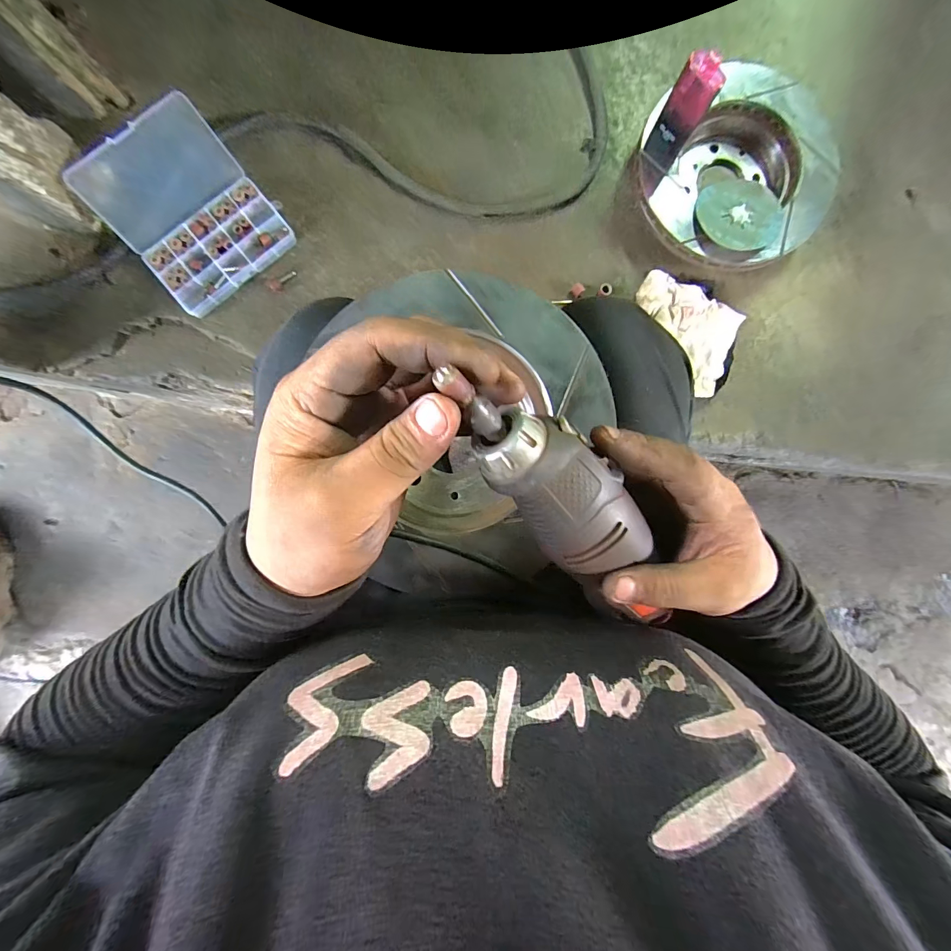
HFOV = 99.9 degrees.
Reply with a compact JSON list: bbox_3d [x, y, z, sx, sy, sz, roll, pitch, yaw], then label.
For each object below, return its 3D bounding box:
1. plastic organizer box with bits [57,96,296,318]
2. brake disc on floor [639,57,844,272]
[{"bbox_3d":[-0.361,-0.333,0.508,0.176,0.073,0.193,-41,90,-1],"label":"plastic organizer box with bits"},{"bbox_3d":[0.344,-0.397,0.532,0.246,0.057,0.236,0,89,-1],"label":"brake disc on floor"}]

